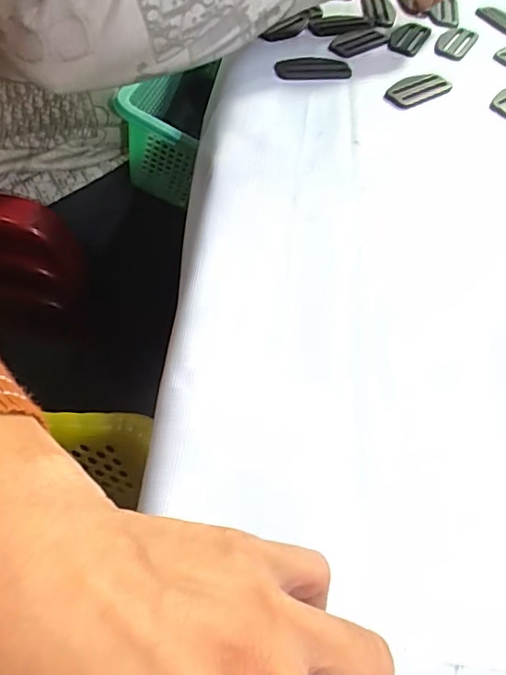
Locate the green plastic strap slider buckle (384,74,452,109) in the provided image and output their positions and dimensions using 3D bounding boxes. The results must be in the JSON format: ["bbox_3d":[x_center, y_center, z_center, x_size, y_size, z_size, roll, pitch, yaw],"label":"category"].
[{"bbox_3d":[0.131,-0.200,0.412,0.061,0.004,0.029,-31,60,-20],"label":"green plastic strap slider buckle"}]

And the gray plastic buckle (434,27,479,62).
[{"bbox_3d":[0.186,-0.269,0.470,0.028,0.007,0.056,29,60,19],"label":"gray plastic buckle"}]

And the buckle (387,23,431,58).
[{"bbox_3d":[0.141,-0.273,0.468,0.031,0.004,0.062,24,58,17],"label":"buckle"}]

